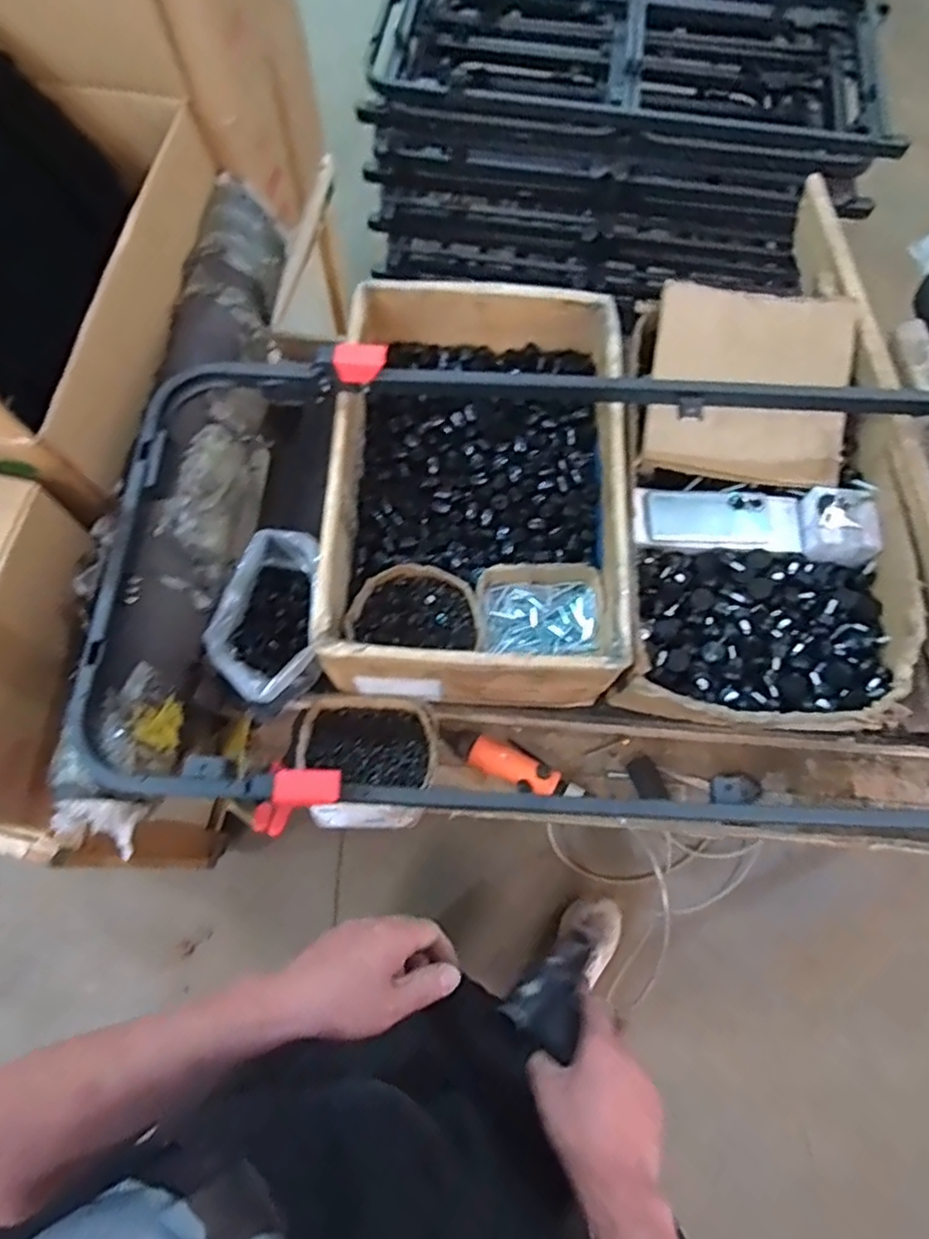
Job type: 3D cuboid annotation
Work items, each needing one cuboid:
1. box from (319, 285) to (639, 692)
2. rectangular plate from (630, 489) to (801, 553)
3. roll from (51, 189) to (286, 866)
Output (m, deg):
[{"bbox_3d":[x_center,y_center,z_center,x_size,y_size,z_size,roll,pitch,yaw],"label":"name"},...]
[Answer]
[{"bbox_3d":[0.023,-0.172,0.840,0.355,0.134,0.527,2,70,0],"label":"box"},{"bbox_3d":[0.337,-0.129,0.877,0.219,0.033,0.089,3,70,1],"label":"rectangular plate"},{"bbox_3d":[-0.325,-0.189,0.792,0.143,0.104,0.870,2,70,0],"label":"roll"}]

